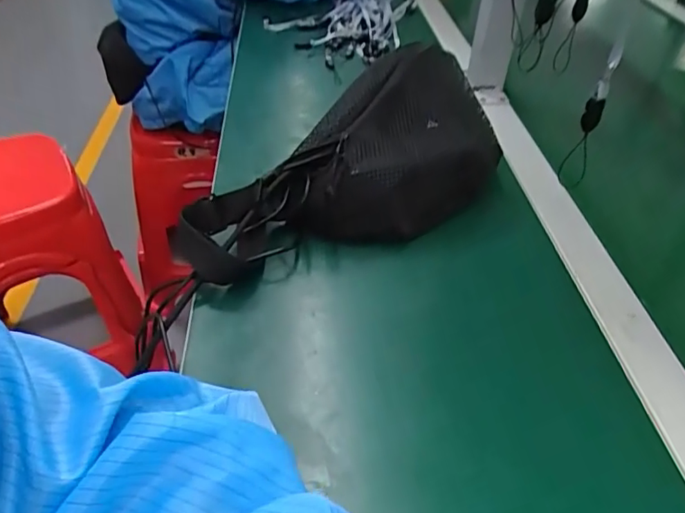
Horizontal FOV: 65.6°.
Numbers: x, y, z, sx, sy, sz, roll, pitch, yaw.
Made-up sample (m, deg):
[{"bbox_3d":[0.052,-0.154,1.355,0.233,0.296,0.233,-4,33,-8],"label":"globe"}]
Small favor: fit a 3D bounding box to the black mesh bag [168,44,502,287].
[{"bbox_3d":[0.002,-0.077,0.460,0.306,0.101,0.136,-30,51,-16],"label":"black mesh bag"}]

